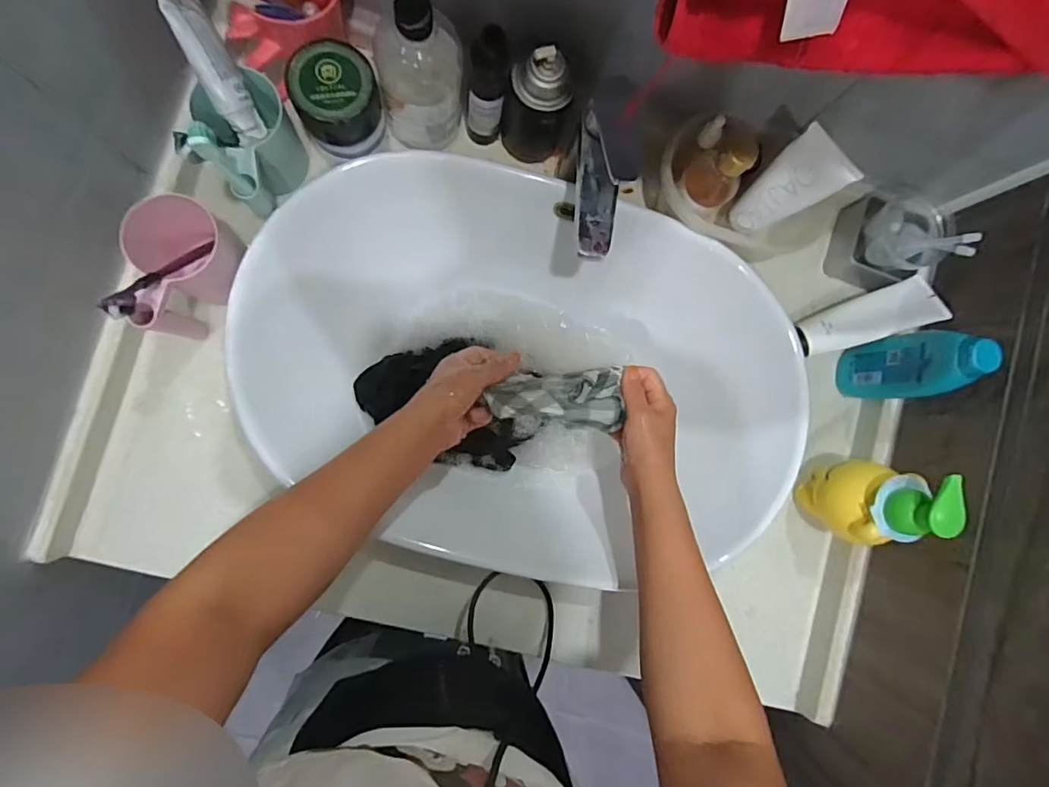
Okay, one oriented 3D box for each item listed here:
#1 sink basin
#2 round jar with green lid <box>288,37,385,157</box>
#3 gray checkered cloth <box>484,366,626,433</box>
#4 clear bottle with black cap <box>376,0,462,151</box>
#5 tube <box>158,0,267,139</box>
[{"bbox_3d":[0.005,-0.016,0.568,0.554,0.122,0.389,8,87,-6],"label":"sink basin"},{"bbox_3d":[-0.171,-0.271,0.478,0.074,0.064,0.069,0,88,-7],"label":"round jar with green lid"},{"bbox_3d":[0.031,0.004,0.505,0.130,0.036,0.059,3,87,-10],"label":"gray checkered cloth"},{"bbox_3d":[-0.096,-0.293,0.480,0.076,0.136,0.066,-2,88,-7],"label":"clear bottle with black cap"},{"bbox_3d":[-0.252,-0.285,0.420,0.053,0.037,0.141,-6,130,-7],"label":"tube"}]

